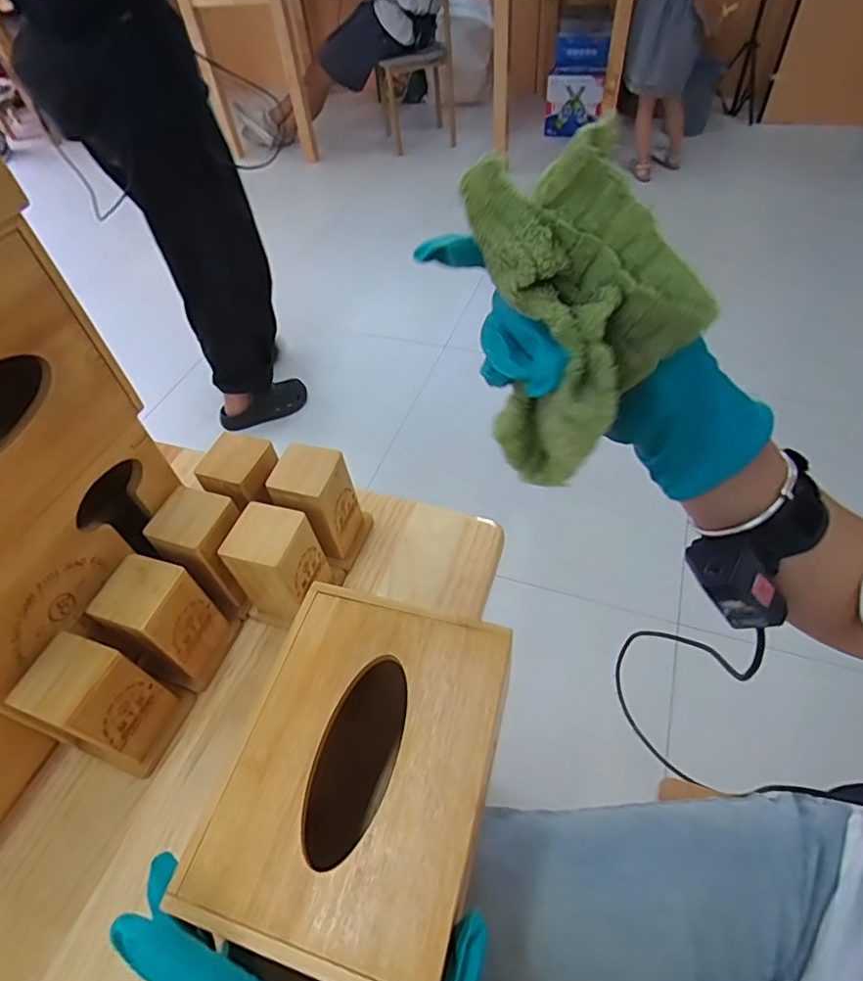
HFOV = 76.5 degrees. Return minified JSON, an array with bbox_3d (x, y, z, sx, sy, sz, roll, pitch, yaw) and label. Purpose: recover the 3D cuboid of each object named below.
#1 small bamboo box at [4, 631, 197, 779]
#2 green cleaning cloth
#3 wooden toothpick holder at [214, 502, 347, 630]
[{"bbox_3d":[-0.194,0.129,0.331,0.049,0.085,0.052,14,54,16],"label":"small bamboo box"},{"bbox_3d":[0.064,-0.074,0.239,0.070,0.124,0.079,-22,54,-14],"label":"green cleaning cloth"},{"bbox_3d":[-0.101,0.053,0.377,0.046,0.083,0.053,16,54,18],"label":"wooden toothpick holder"}]

